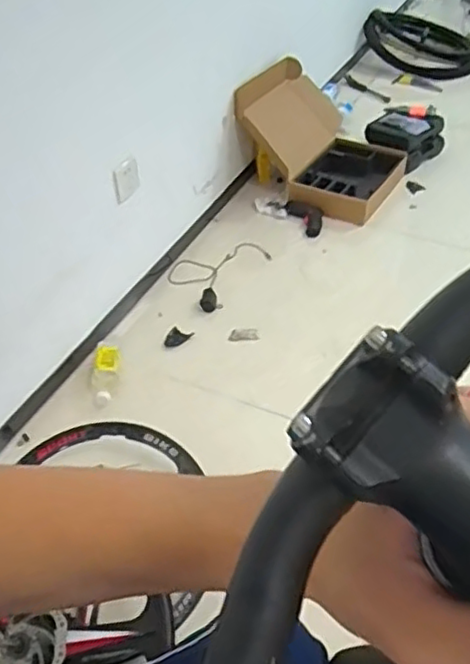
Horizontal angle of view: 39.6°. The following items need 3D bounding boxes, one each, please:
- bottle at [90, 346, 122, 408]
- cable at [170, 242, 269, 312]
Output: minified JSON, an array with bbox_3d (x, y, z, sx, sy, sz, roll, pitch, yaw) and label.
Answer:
[{"bbox_3d":[-0.298,0.108,1.470,0.064,0.061,0.159,1,54,2],"label":"bottle"},{"bbox_3d":[-0.055,-0.163,1.822,0.227,0.041,0.299,27,49,29],"label":"cable"}]

